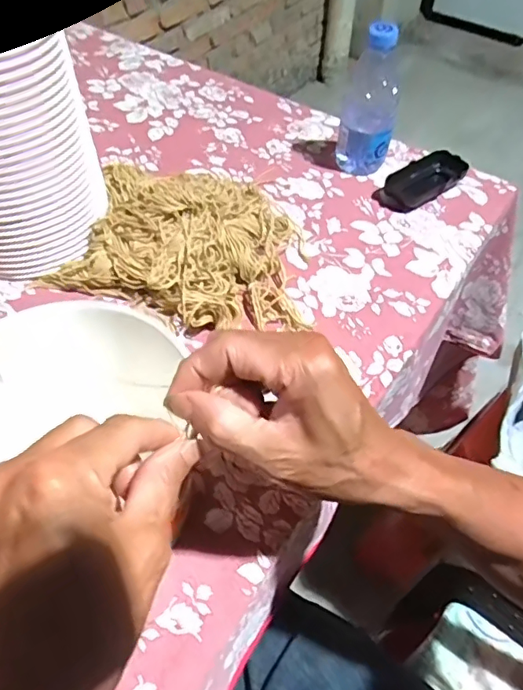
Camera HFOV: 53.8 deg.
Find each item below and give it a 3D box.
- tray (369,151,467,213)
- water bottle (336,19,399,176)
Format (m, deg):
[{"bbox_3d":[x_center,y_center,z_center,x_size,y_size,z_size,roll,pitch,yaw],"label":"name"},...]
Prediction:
[{"bbox_3d":[0.199,-0.203,0.641,0.123,0.026,0.053,-31,60,-23],"label":"tray"},{"bbox_3d":[0.127,-0.278,0.605,0.063,0.158,0.050,13,54,7],"label":"water bottle"}]

